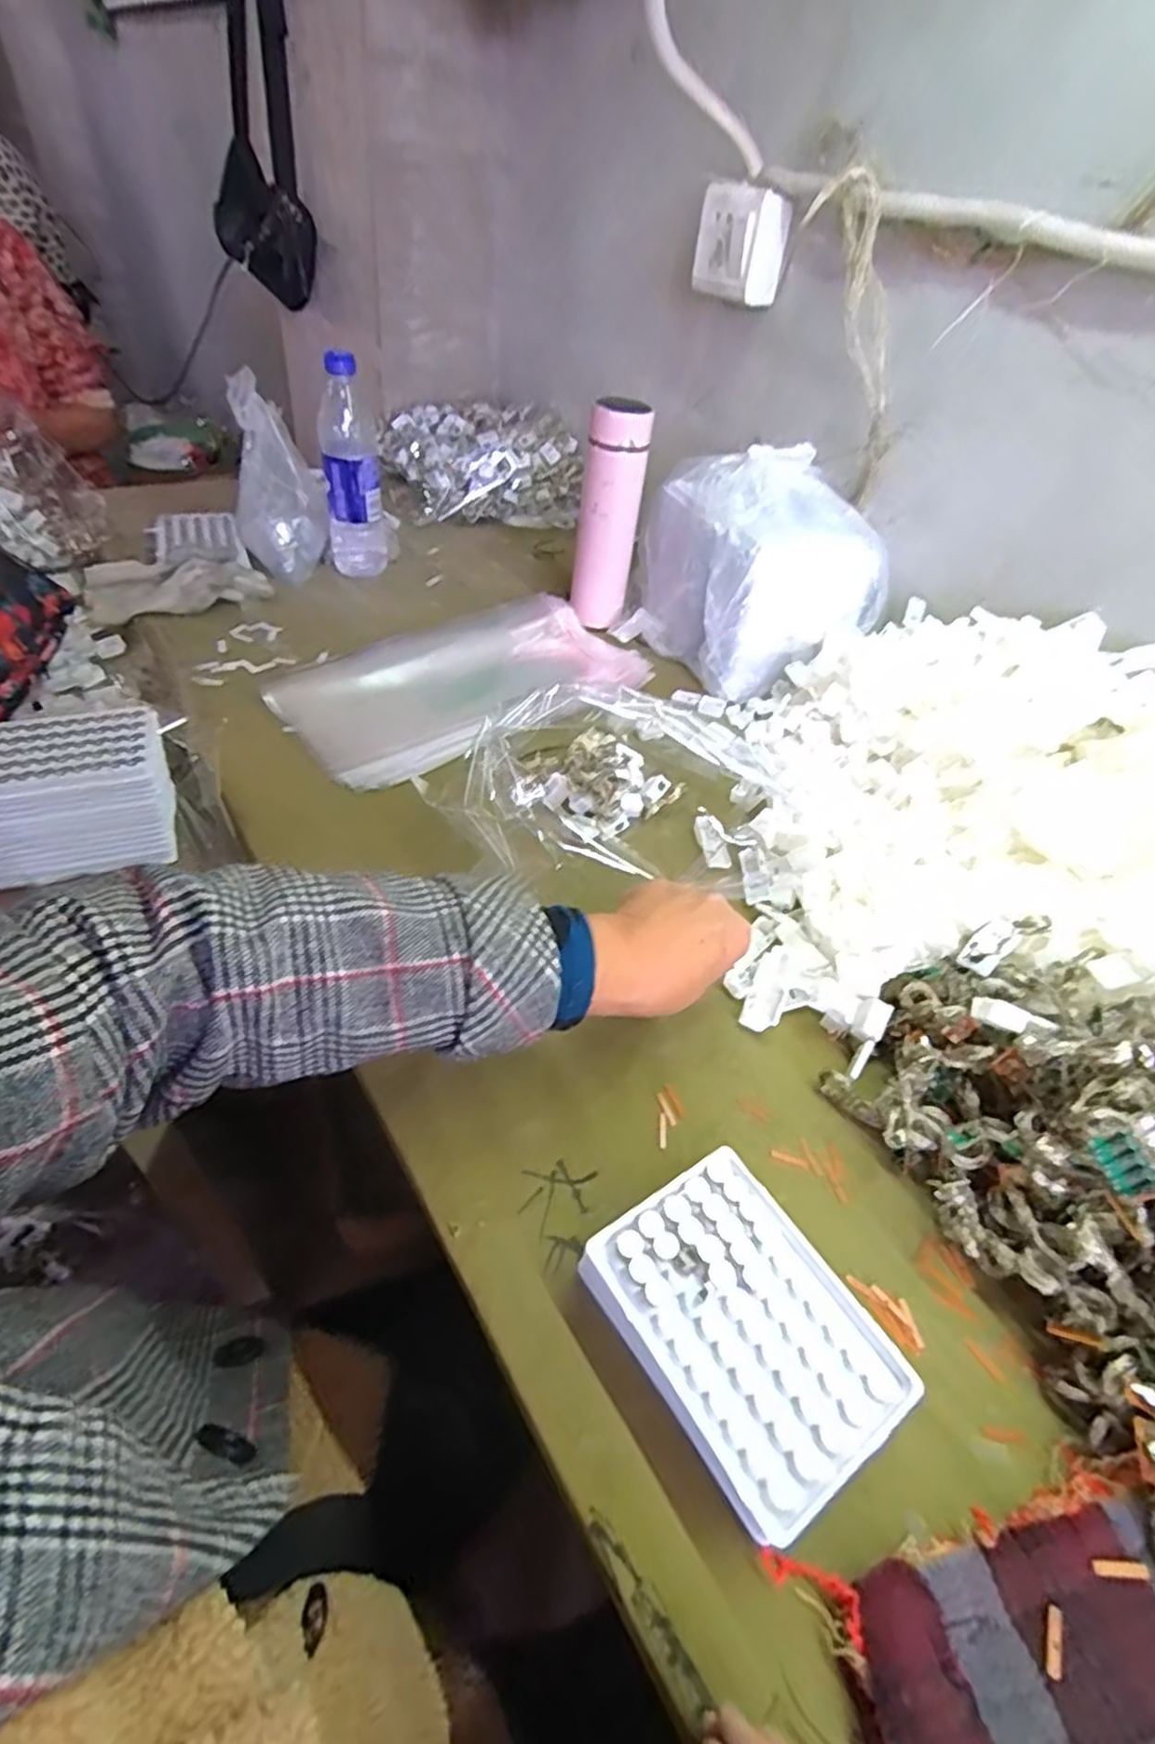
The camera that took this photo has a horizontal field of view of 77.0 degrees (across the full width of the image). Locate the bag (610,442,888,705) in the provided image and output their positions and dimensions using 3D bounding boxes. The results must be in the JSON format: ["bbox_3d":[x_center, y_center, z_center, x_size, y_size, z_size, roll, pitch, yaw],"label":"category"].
[{"bbox_3d":[0.168,-0.315,0.758,0.179,0.186,0.237,-10,47,-18],"label":"bag"}]

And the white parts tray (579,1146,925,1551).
[{"bbox_3d":[0.076,0.209,0.337,0.098,0.031,0.129,-24,53,-29],"label":"white parts tray"}]

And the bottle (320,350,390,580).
[{"bbox_3d":[-0.258,-0.448,0.820,0.064,0.224,0.053,-8,47,-16],"label":"bottle"}]

